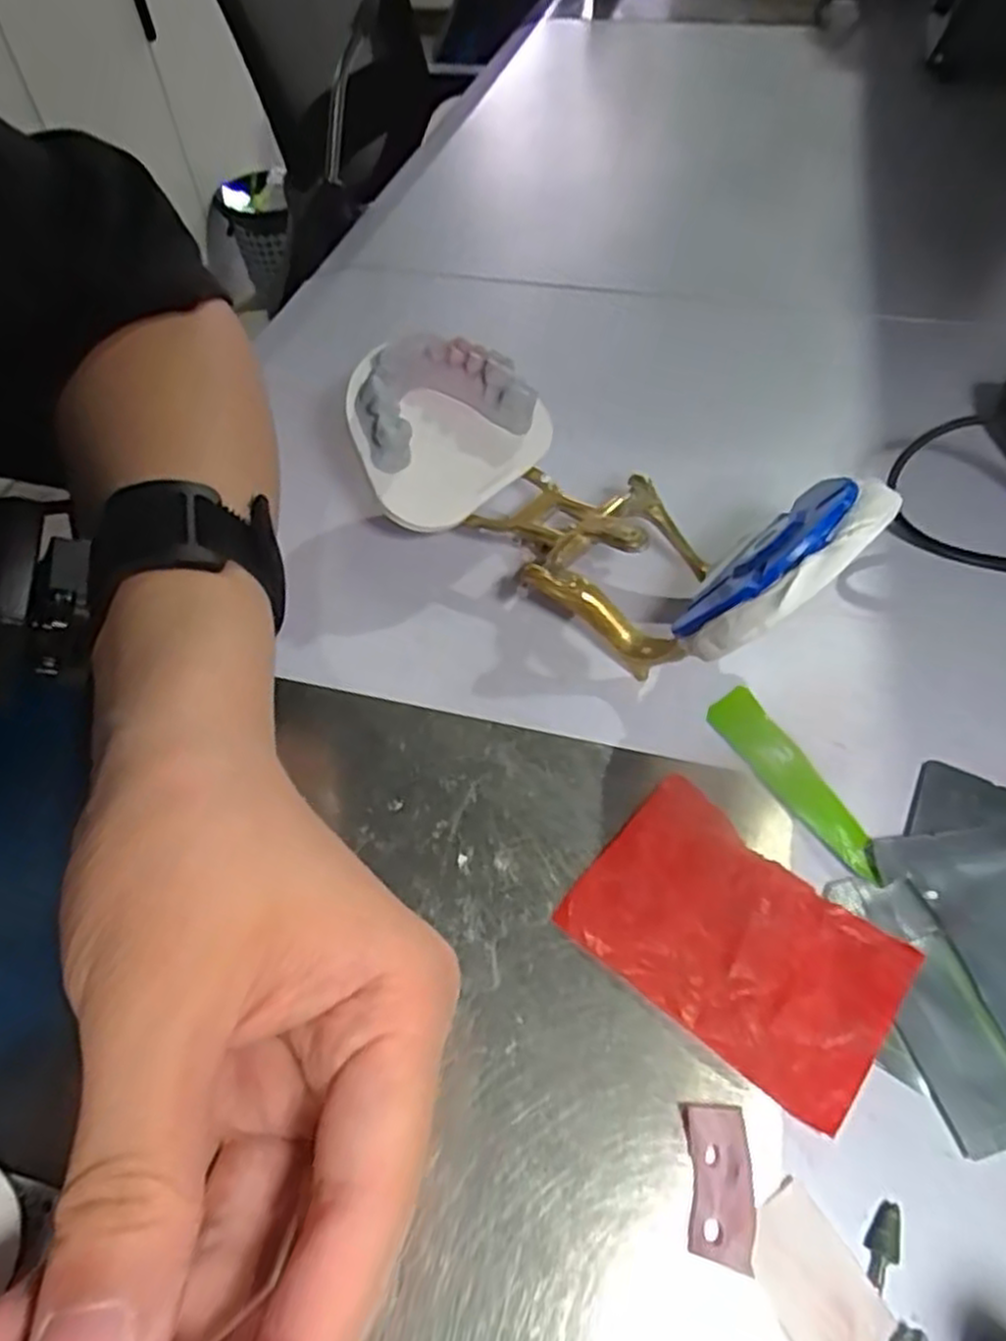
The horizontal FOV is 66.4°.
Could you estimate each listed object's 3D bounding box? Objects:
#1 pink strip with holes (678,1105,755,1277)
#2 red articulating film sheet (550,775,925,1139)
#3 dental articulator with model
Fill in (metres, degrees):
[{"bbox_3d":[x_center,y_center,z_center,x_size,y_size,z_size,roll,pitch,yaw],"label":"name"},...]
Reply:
[{"bbox_3d":[0.049,0.117,0.174,0.014,0.006,0.030,2,53,5],"label":"pink strip with holes"},{"bbox_3d":[0.063,0.071,0.208,0.082,0.004,0.056,33,61,25],"label":"red articulating film sheet"},{"bbox_3d":[0.024,-0.056,0.262,0.184,0.077,0.069,31,60,24],"label":"dental articulator with model"}]

